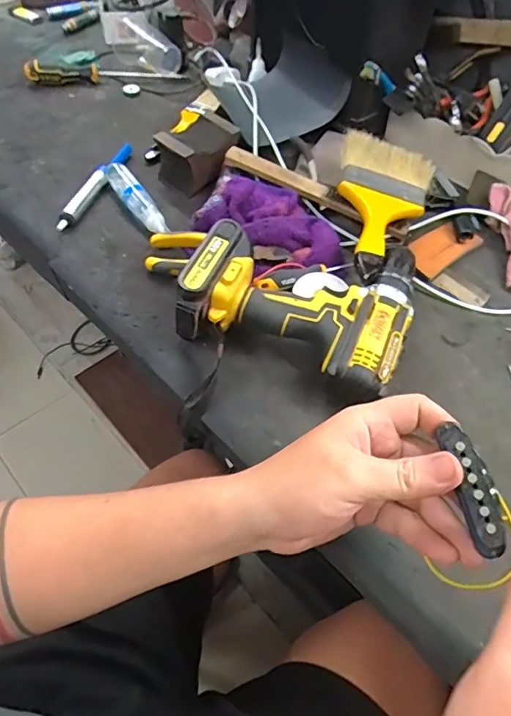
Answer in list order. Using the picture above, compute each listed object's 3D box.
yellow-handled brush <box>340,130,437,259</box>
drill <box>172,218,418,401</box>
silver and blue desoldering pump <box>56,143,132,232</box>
[{"bbox_3d":[0.135,-0.180,0.536,0.107,0.028,0.187,18,55,10],"label":"yellow-handled brush"},{"bbox_3d":[0.051,-0.065,0.462,0.199,0.082,0.182,21,56,12],"label":"drill"},{"bbox_3d":[-0.198,-0.223,0.604,0.019,0.017,0.184,14,56,9],"label":"silver and blue desoldering pump"}]

